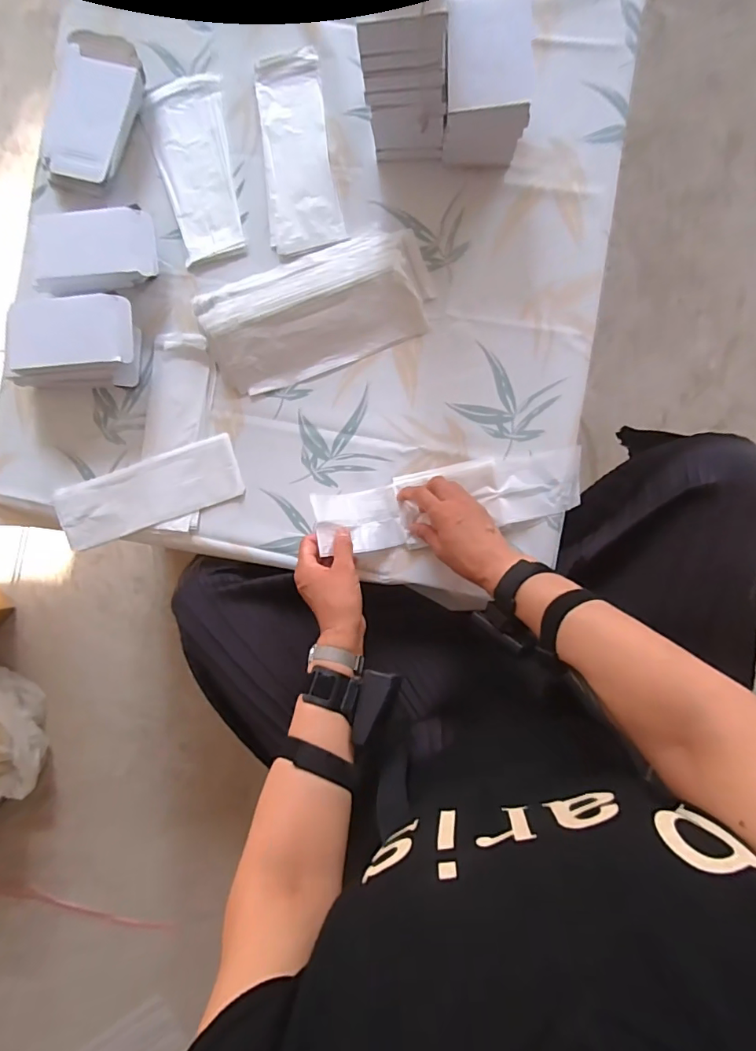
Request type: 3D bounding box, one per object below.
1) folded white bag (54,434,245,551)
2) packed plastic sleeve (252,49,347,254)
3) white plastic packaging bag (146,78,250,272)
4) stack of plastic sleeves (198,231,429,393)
[{"bbox_3d":[-0.311,-0.045,0.659,0.254,0.012,0.088,-18,86,6],"label":"folded white bag"},{"bbox_3d":[-0.109,-0.499,0.652,0.093,0.008,0.273,-10,87,6],"label":"packed plastic sleeve"},{"bbox_3d":[-0.245,-0.491,0.670,0.108,0.011,0.262,-16,87,6],"label":"white plastic packaging bag"},{"bbox_3d":[-0.081,-0.277,0.627,0.290,0.040,0.155,-15,87,6],"label":"stack of plastic sleeves"}]

